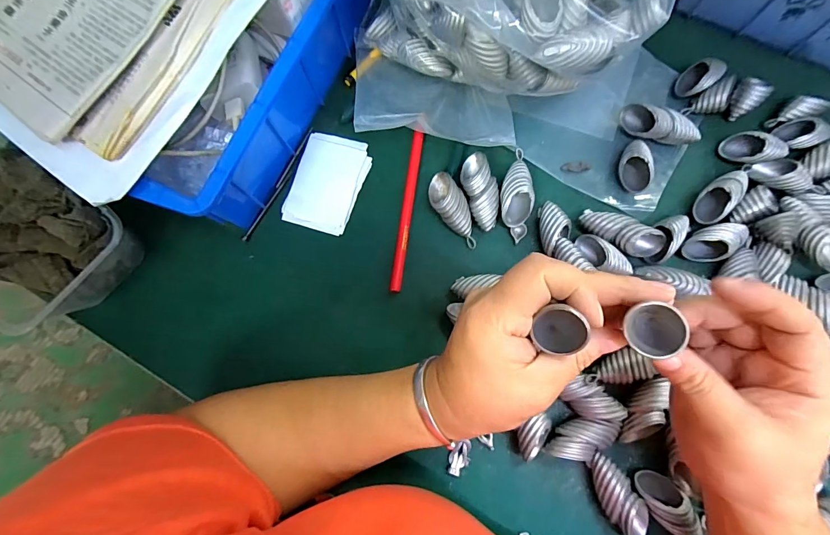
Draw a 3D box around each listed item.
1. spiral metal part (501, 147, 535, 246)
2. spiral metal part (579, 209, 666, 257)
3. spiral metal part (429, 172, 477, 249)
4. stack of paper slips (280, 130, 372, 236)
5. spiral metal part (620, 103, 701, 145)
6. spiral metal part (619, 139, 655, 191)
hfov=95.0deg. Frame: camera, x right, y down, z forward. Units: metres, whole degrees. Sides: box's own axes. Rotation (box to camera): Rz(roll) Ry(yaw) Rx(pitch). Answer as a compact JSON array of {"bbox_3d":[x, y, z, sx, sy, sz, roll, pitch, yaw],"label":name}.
[{"bbox_3d":[0.087,-0.064,0.325,0.027,0.026,0.078,2,80,3],"label":"spiral metal part"},{"bbox_3d":[0.170,-0.028,0.314,0.066,0.023,0.025,24,82,6],"label":"spiral metal part"},{"bbox_3d":[0.032,-0.049,0.320,0.025,0.021,0.068,-30,80,-3],"label":"spiral metal part"},{"bbox_3d":[-0.079,-0.077,0.340,0.061,0.006,0.088,16,81,5],"label":"stack of paper slips"},{"bbox_3d":[0.213,-0.122,0.331,0.065,0.028,0.021,22,82,6],"label":"spiral metal part"},{"bbox_3d":[0.188,-0.088,0.327,0.022,0.022,0.043,-2,80,2],"label":"spiral metal part"}]

